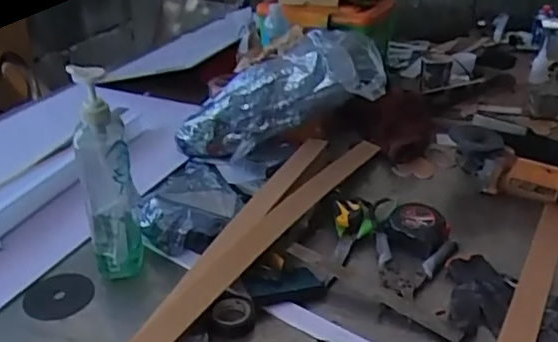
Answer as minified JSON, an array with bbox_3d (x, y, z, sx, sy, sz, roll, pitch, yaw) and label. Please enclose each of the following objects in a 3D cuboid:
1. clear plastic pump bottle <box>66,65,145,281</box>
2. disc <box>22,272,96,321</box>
[{"bbox_3d":[-0.219,0.018,0.760,0.065,0.292,0.079,-11,30,-18],"label":"clear plastic pump bottle"},{"bbox_3d":[-0.293,0.166,0.785,0.087,0.005,0.082,0,34,0],"label":"disc"}]

